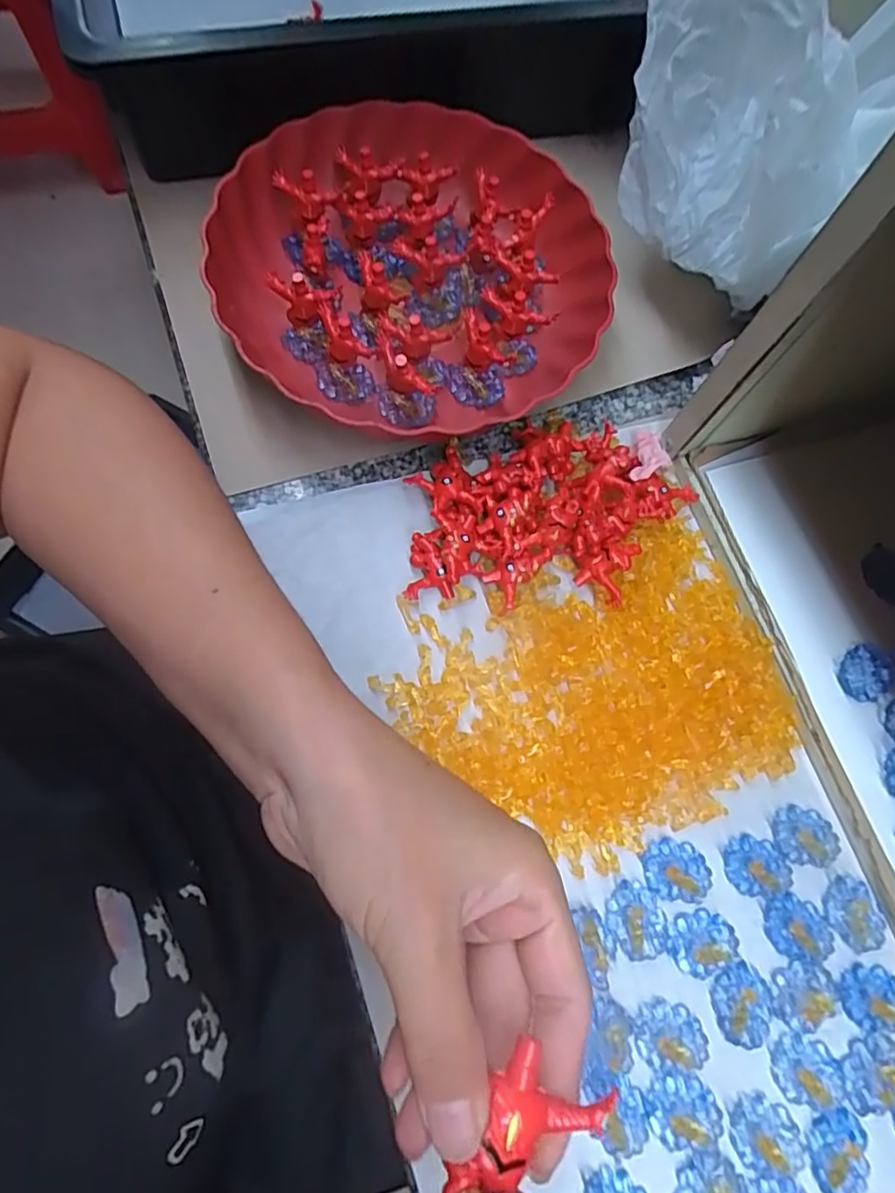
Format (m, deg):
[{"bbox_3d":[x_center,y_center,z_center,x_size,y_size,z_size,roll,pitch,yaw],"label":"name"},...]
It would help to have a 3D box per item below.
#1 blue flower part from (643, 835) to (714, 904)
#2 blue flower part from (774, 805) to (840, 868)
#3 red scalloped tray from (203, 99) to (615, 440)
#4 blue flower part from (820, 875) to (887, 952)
[{"bbox_3d":[0.124,0.147,0.336,0.037,0.012,0.030,13,74,2],"label":"blue flower part"},{"bbox_3d":[0.201,0.134,0.352,0.033,0.005,0.030,1,74,-2],"label":"blue flower part"},{"bbox_3d":[-0.023,-0.201,0.402,0.242,0.062,0.225,2,74,-1],"label":"red scalloped tray"},{"bbox_3d":[0.220,0.172,0.341,0.029,0.004,0.037,-26,77,-9],"label":"blue flower part"}]

